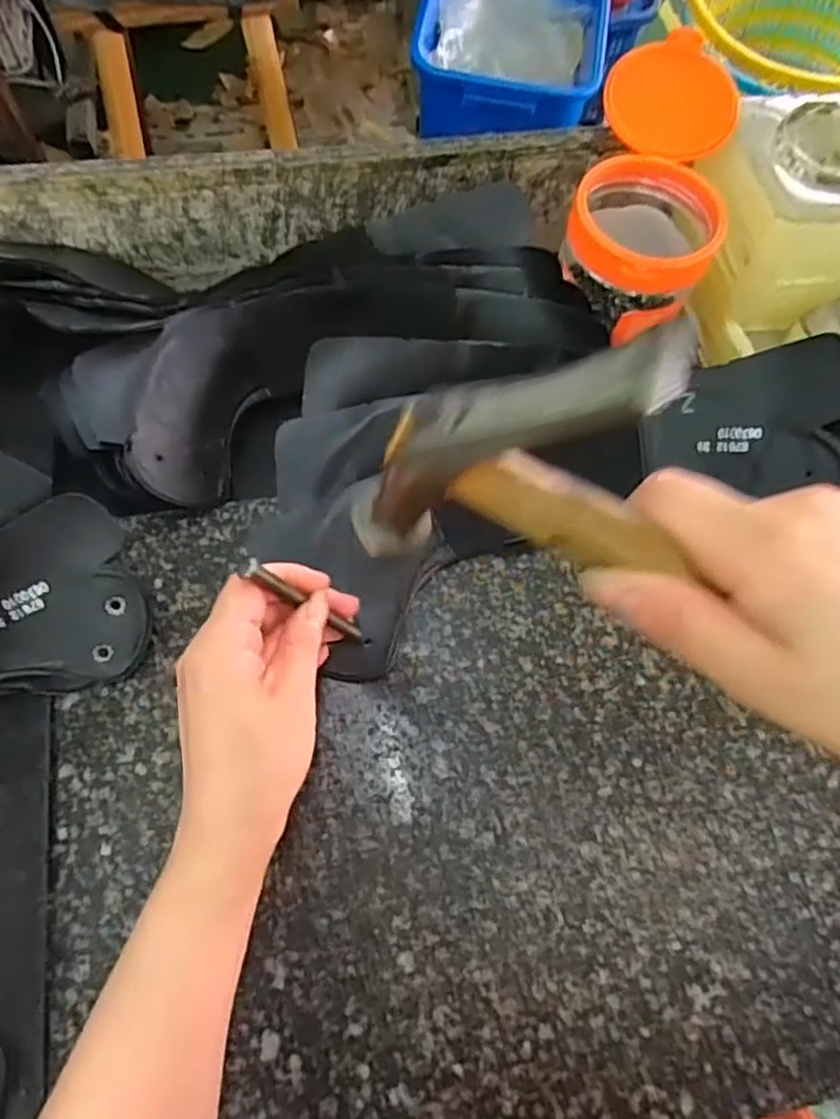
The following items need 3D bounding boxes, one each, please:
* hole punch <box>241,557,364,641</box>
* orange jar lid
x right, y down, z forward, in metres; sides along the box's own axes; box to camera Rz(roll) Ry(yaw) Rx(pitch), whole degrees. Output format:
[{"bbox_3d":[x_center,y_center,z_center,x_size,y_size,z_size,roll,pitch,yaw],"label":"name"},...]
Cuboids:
[{"bbox_3d":[-0.055,0.021,0.337,0.006,0.088,0.007,0,63,34],"label":"hole punch"},{"bbox_3d":[0.150,-0.269,0.407,0.074,0.019,0.074,1,68,-3],"label":"orange jar lid"}]

